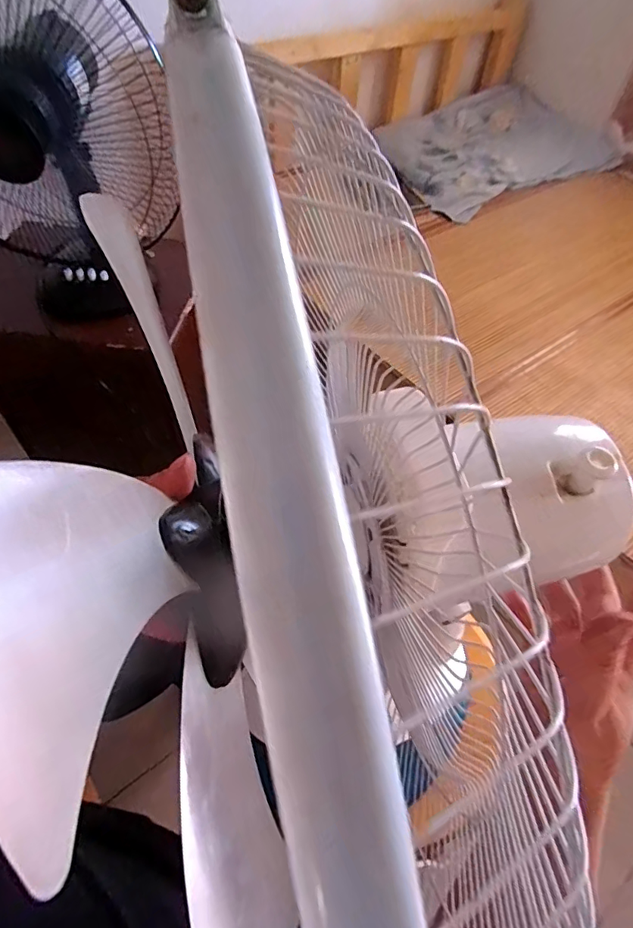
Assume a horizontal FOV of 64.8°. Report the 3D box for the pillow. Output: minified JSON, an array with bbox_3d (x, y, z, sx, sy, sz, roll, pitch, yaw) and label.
[{"bbox_3d":[0.549,-0.993,1.560,0.746,0.111,0.495,-30,60,-24],"label":"pillow"}]

